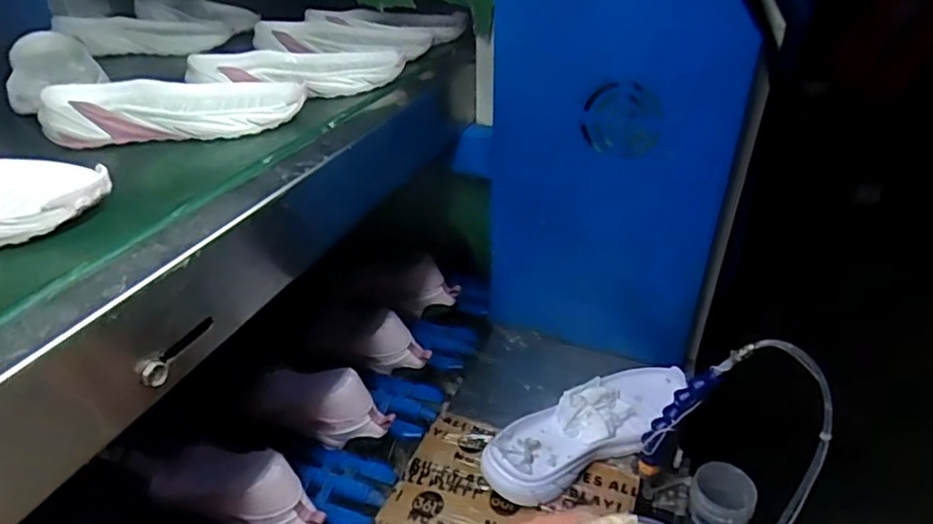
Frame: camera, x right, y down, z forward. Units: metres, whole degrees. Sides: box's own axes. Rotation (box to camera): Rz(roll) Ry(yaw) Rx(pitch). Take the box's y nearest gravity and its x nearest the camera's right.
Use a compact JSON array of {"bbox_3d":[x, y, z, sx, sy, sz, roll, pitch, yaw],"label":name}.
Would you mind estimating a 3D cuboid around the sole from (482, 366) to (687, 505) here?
[{"bbox_3d":[0.147,0.188,0.691,0.287,0.030,0.096,-16,51,-27],"label":"sole"}]

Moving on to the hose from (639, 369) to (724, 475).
[{"bbox_3d":[0.226,0.172,0.652,0.028,0.147,0.025,15,25,-28],"label":"hose"}]

